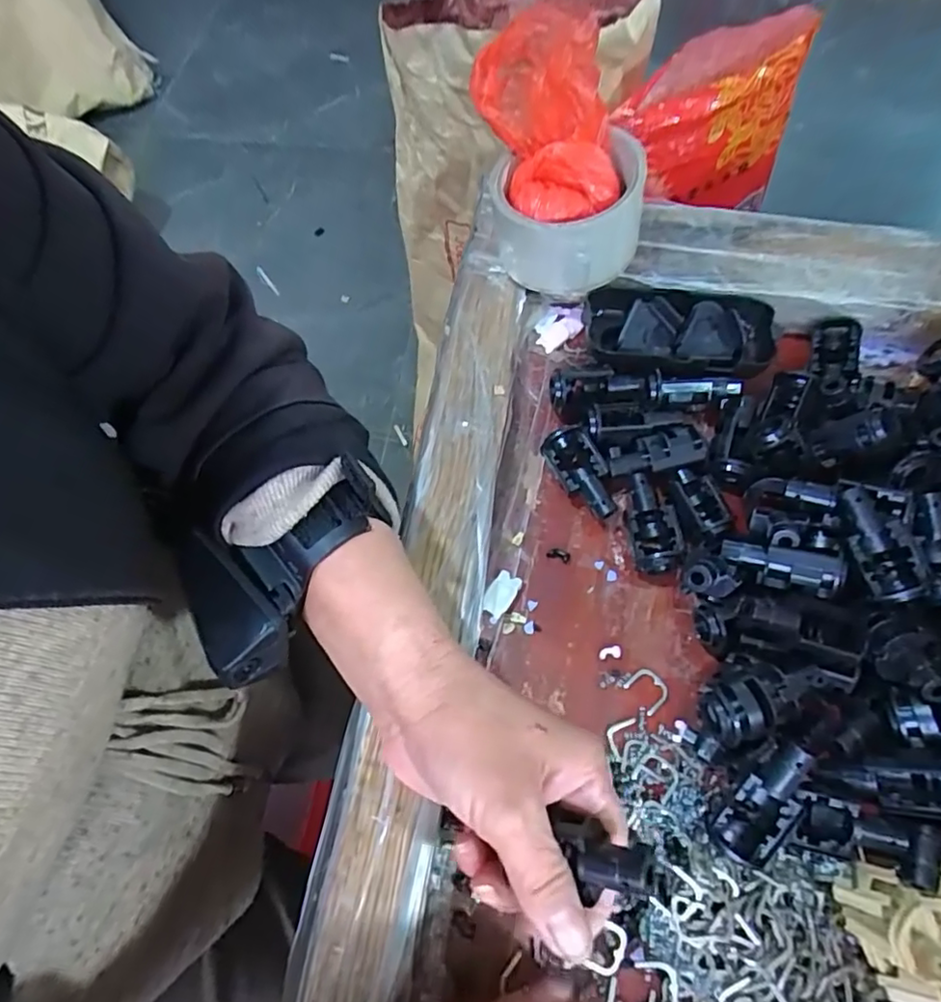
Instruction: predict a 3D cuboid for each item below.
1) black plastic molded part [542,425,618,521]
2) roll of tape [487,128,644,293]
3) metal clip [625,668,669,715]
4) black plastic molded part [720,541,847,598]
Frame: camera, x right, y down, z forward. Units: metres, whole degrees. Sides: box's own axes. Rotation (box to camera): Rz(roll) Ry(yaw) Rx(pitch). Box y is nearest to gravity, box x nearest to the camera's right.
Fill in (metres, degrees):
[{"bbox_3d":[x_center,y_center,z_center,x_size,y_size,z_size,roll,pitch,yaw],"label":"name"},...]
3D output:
[{"bbox_3d":[0.061,-0.014,0.324,0.025,0.021,0.051,-24,67,-9],"label":"black plastic molded part"},{"bbox_3d":[0.056,-0.171,0.357,0.086,0.059,0.085,38,72,17],"label":"roll of tape"},{"bbox_3d":[0.087,0.092,0.289,0.017,0.004,0.019,-33,69,-13],"label":"metal clip"},{"bbox_3d":[0.148,0.031,0.284,0.052,0.017,0.014,14,65,27],"label":"black plastic molded part"}]

